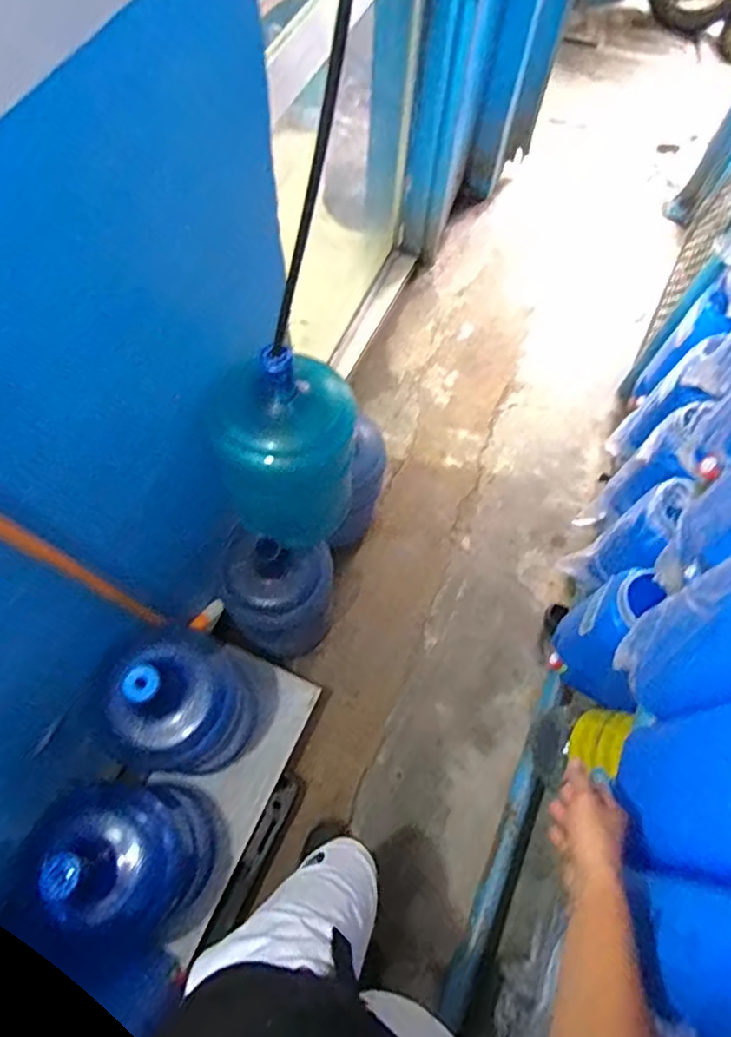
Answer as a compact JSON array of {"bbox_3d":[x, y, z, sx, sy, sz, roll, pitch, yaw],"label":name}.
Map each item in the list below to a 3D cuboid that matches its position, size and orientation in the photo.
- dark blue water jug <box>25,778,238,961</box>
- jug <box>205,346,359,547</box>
[{"bbox_3d":[-0.403,0.594,1.077,0.254,0.460,0.241,5,66,-1],"label":"dark blue water jug"},{"bbox_3d":[-0.146,-0.143,1.136,0.247,0.409,0.259,-4,66,-5],"label":"jug"}]

